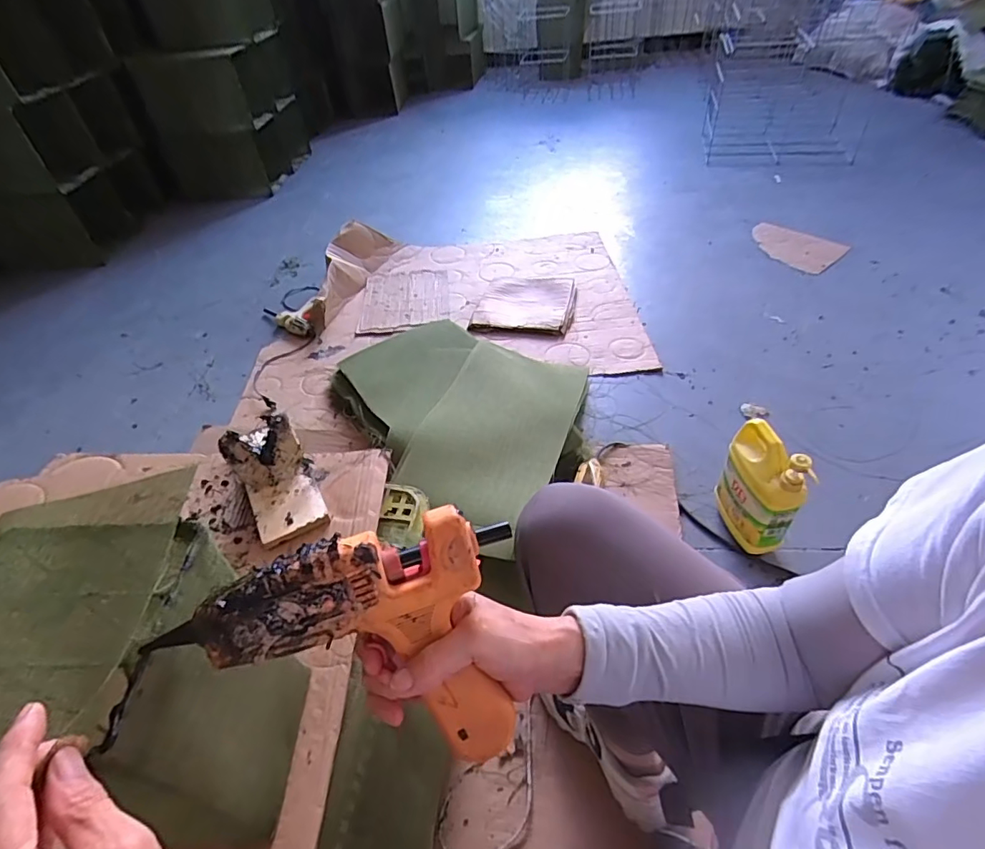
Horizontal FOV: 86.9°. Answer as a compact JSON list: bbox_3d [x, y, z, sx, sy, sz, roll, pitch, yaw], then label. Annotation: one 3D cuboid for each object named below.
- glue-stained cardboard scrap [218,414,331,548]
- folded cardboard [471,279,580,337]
[{"bbox_3d":[-0.265,0.069,0.632,0.084,0.081,0.120,-24,48,-17],"label":"glue-stained cardboard scrap"},{"bbox_3d":[0.099,-0.363,1.545,0.281,0.023,0.294,4,47,9],"label":"folded cardboard"}]

